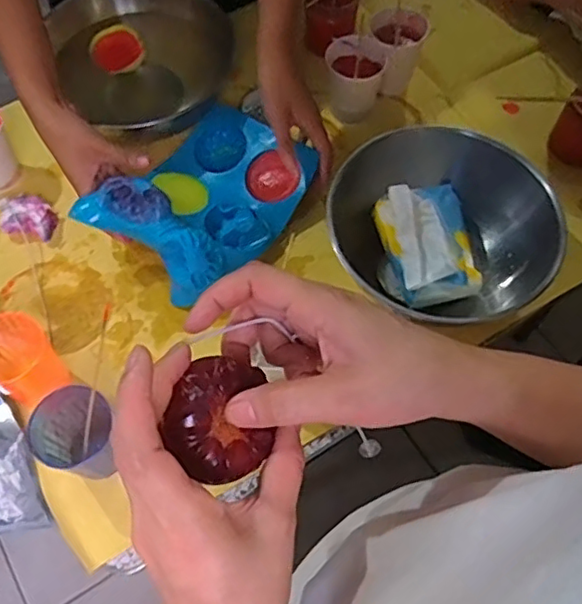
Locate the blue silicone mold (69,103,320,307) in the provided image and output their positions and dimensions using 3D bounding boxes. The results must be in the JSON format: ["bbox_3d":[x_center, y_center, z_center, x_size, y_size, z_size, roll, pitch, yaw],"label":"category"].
[{"bbox_3d":[-0.096,-0.127,0.705,0.168,0.092,0.231,32,68,14],"label":"blue silicone mold"}]

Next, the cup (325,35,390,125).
[{"bbox_3d":[0.082,-0.281,0.799,0.076,0.084,0.076,5,64,2],"label":"cup"}]

